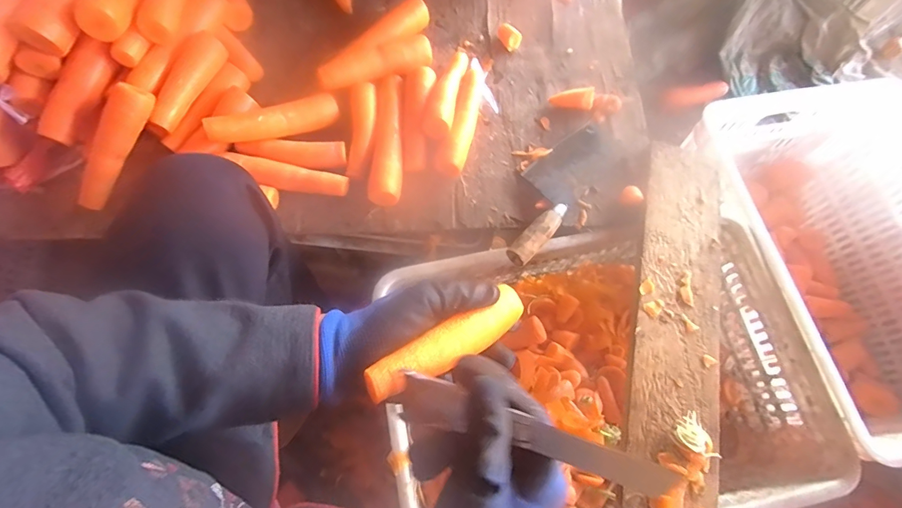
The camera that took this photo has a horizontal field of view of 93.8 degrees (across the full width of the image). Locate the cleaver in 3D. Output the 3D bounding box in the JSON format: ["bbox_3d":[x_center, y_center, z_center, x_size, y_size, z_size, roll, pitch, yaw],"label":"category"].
[{"bbox_3d":[0.150,-0.088,0.574,0.240,0.031,0.110,-39,76,-13],"label":"cleaver"}]

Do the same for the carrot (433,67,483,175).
[{"bbox_3d":[0.018,-0.187,0.597,0.038,0.042,0.182,16,72,4],"label":"carrot"}]

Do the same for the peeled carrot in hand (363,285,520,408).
[{"bbox_3d":[0.004,0.067,0.327,0.149,0.025,0.031,-21,71,-36],"label":"peeled carrot in hand"}]

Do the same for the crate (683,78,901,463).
[{"bbox_3d":[0.599,0.015,0.700,0.406,0.285,0.532,-5,71,-2],"label":"crate"}]

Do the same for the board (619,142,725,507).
[{"bbox_3d":[0.280,0.085,0.513,0.106,0.023,0.489,12,71,3],"label":"board"}]

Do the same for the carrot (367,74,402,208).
[{"bbox_3d":[-0.086,-0.157,0.581,0.039,0.032,0.192,1,71,-1],"label":"carrot"}]

